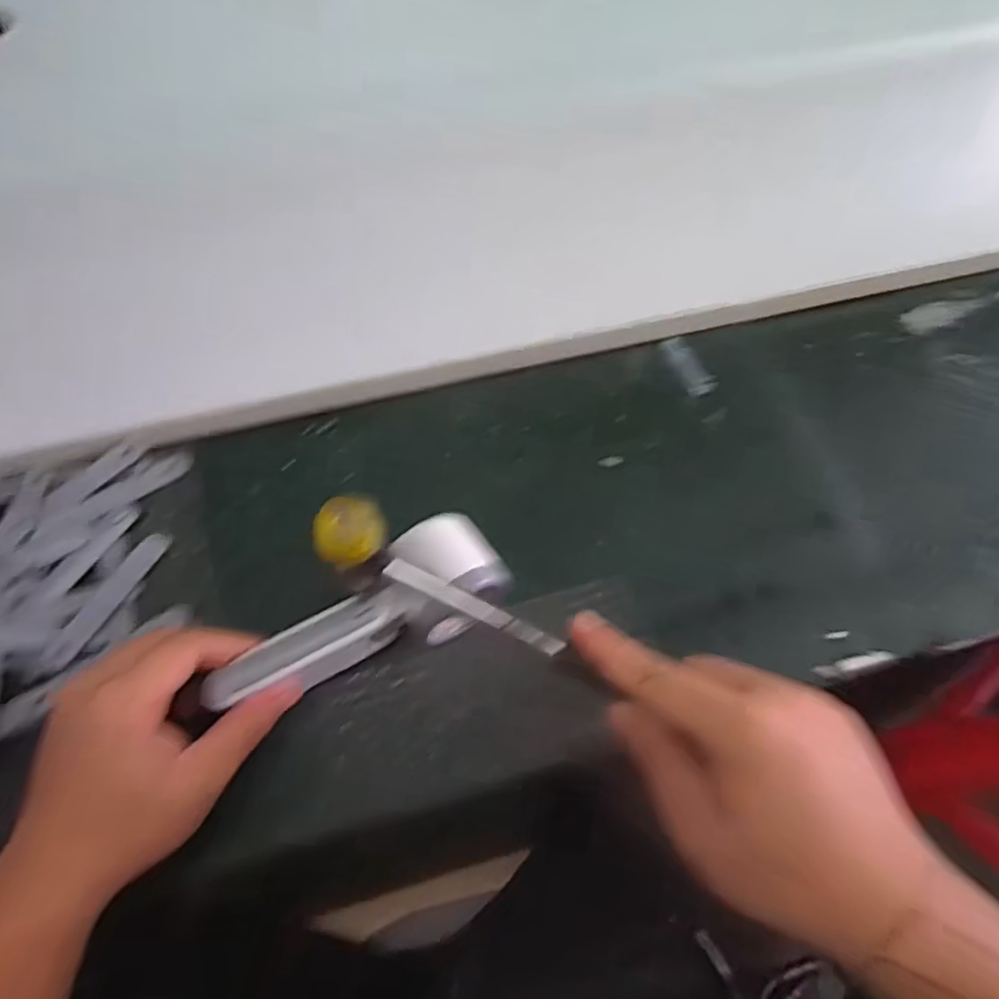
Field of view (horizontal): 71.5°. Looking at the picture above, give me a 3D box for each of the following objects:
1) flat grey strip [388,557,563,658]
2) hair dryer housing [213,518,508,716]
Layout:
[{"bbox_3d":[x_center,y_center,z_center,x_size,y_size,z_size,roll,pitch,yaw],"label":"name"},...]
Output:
[{"bbox_3d":[-0.013,0.052,0.336,0.092,0.008,0.009,26,65,6],"label":"flat grey strip"},{"bbox_3d":[-0.076,0.067,0.386,0.166,0.042,0.062,-28,68,-12],"label":"hair dryer housing"}]

